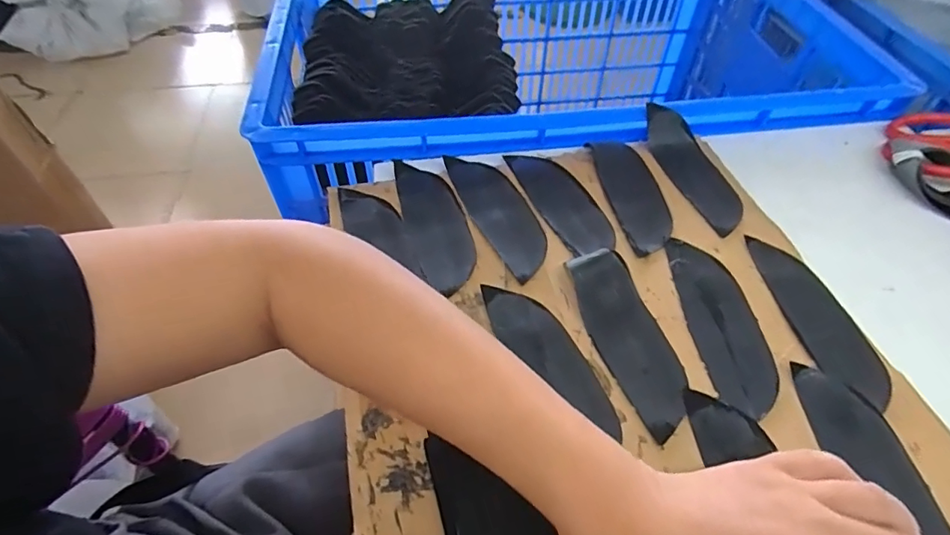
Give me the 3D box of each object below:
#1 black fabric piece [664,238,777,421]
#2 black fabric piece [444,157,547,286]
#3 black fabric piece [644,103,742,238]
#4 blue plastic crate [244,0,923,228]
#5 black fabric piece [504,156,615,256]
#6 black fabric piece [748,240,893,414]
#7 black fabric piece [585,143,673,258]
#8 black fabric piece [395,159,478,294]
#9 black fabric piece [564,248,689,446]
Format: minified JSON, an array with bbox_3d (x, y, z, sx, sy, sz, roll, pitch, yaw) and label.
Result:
[{"bbox_3d":[0.174,0.036,0.362,0.048,0.005,0.138,-2,51,-2],"label":"black fabric piece"},{"bbox_3d":[0.020,-0.048,0.428,0.049,0.004,0.144,-16,53,-13],"label":"black fabric piece"},{"bbox_3d":[0.196,-0.086,0.450,0.051,0.033,0.139,-9,52,-8],"label":"black fabric piece"},{"bbox_3d":[0.126,-0.248,0.723,0.748,0.257,0.499,-9,52,-8],"label":"blue plastic crate"},{"bbox_3d":[0.073,-0.061,0.439,0.049,0.004,0.132,-17,53,-14],"label":"black fabric piece"},{"bbox_3d":[0.244,0.034,0.365,0.051,0.004,0.137,2,48,-8],"label":"black fabric piece"},{"bbox_3d":[0.139,-0.068,0.453,0.044,0.004,0.141,-12,52,1],"label":"black fabric piece"},{"bbox_3d":[-0.034,-0.041,0.421,0.047,0.004,0.148,-12,52,-11],"label":"black fabric piece"},{"bbox_3d":[0.105,0.044,0.346,0.045,0.017,0.132,-16,53,-14],"label":"black fabric piece"}]

